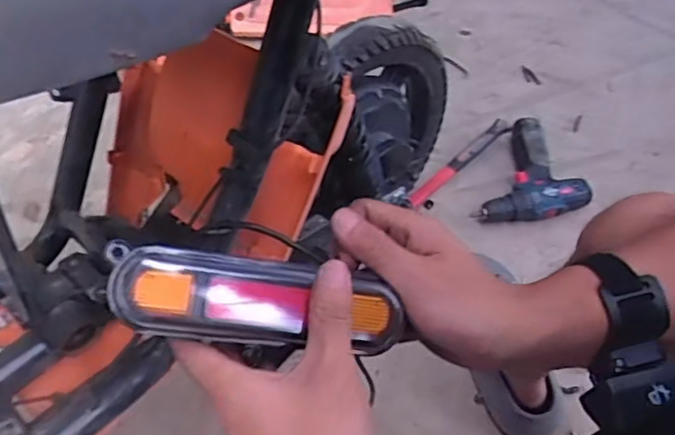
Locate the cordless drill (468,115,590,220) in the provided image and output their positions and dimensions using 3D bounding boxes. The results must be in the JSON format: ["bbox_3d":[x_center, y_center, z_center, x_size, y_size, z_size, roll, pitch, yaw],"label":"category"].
[{"bbox_3d":[0.348,-0.061,1.101,0.159,0.051,0.231,23,55,16],"label":"cordless drill"}]

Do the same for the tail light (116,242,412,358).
[{"bbox_3d":[-0.041,0.044,0.343,0.153,0.028,0.041,10,79,-13],"label":"tail light"}]

